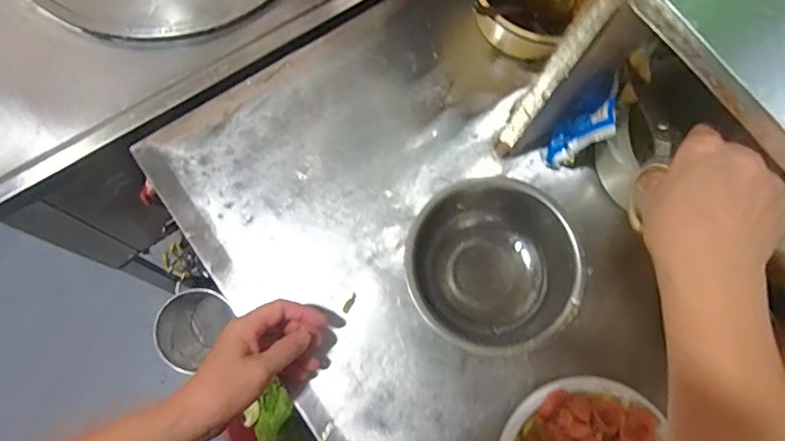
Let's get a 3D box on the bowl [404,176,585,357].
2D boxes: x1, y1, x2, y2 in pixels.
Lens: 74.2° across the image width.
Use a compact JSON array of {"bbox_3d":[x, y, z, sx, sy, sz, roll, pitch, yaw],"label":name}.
[{"bbox_3d":[0.095,0.046,0.501,0.155,0.064,0.157,1,75,-4],"label":"bowl"}]

